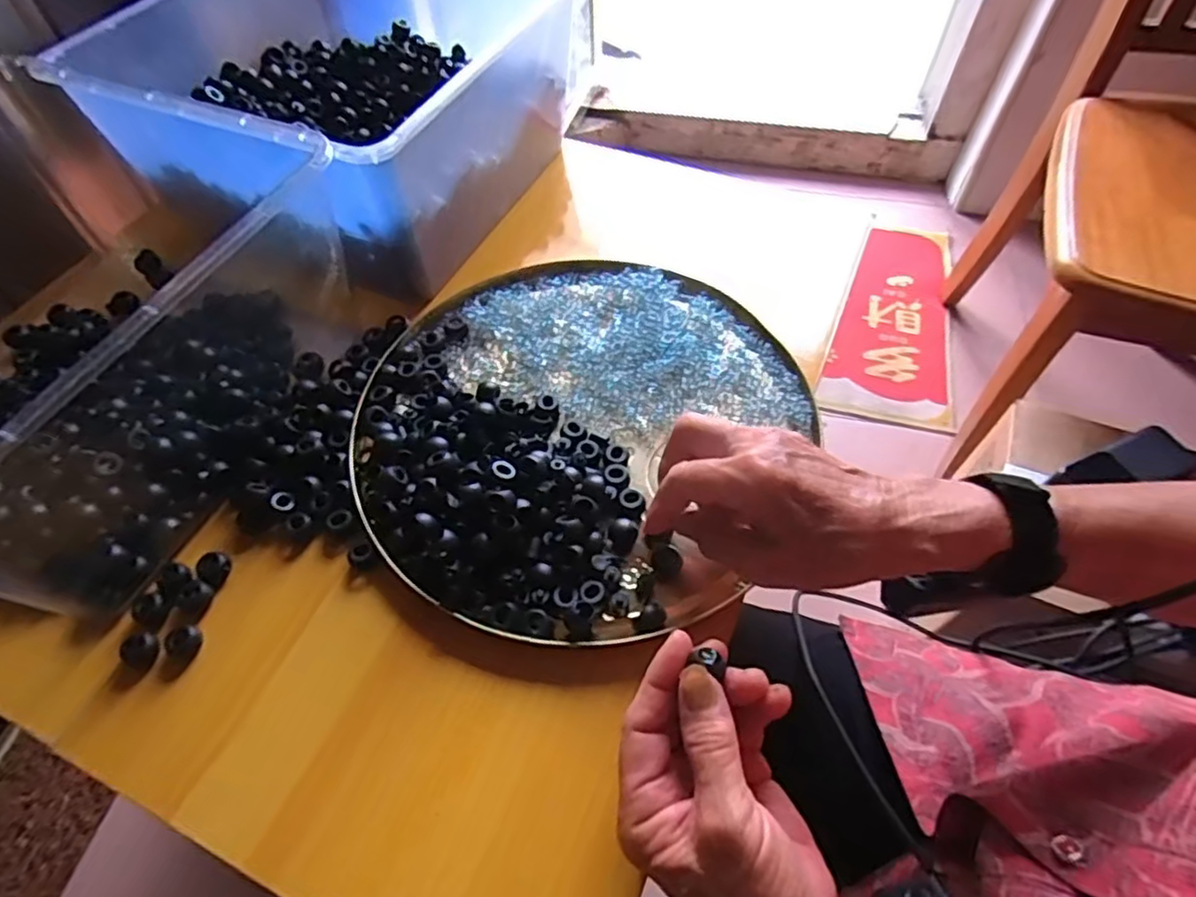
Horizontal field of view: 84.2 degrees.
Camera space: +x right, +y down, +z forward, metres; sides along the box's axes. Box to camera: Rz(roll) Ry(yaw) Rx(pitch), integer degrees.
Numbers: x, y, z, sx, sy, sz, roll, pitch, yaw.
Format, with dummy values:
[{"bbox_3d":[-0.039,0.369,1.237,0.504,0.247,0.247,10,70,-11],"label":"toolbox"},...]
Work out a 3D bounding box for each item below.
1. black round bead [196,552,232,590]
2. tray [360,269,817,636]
[{"bbox_3d":[-0.222,0.069,0.382,0.017,0.010,0.018,-1,56,1],"label":"black round bead"},{"bbox_3d":[-0.020,-0.026,0.429,0.267,0.035,0.280,-1,56,1],"label":"tray"}]

